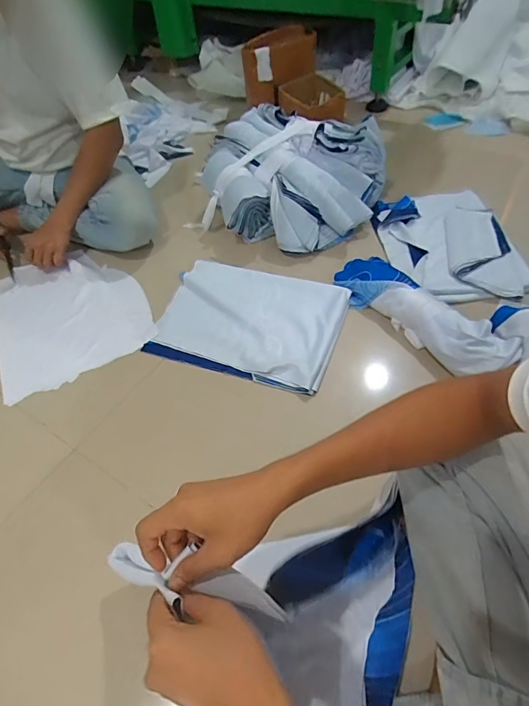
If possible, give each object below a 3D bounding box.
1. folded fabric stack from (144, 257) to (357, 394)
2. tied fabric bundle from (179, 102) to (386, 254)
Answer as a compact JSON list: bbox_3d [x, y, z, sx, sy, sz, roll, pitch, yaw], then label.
[{"bbox_3d":[-0.036,-0.077,0.914,0.393,0.032,0.288,14,54,17],"label":"folded fabric stack"},{"bbox_3d":[0.057,-0.442,1.063,0.416,0.164,0.354,21,56,21],"label":"tied fabric bundle"}]

